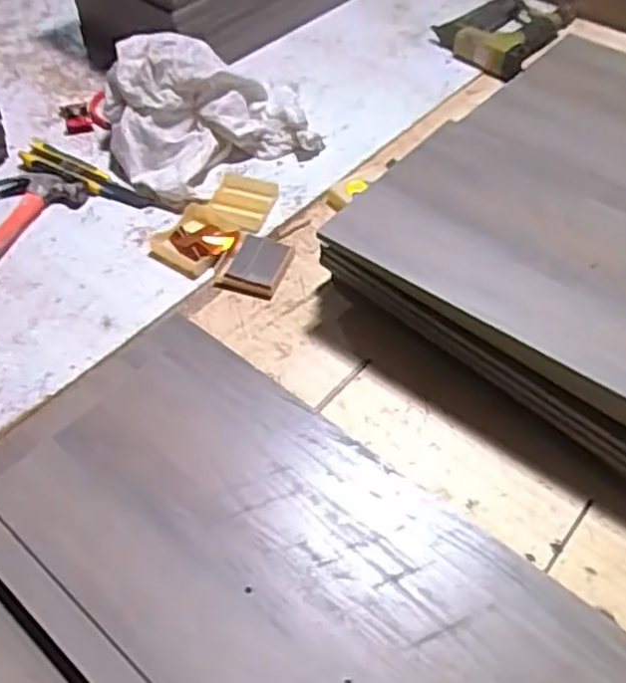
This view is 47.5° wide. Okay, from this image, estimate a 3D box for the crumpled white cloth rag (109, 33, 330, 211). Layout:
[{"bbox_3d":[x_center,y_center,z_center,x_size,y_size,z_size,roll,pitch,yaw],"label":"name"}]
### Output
[{"bbox_3d":[-0.121,-0.273,0.855,0.247,0.116,0.188,-15,50,-9],"label":"crumpled white cloth rag"}]

